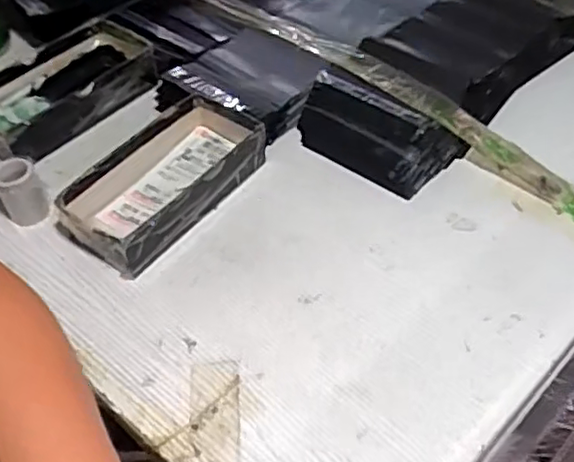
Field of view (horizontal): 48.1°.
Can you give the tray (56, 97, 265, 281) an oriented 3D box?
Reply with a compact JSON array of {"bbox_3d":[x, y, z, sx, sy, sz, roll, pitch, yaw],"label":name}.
[{"bbox_3d":[-0.131,-0.060,0.690,0.122,0.047,0.216,30,56,25],"label":"tray"}]

